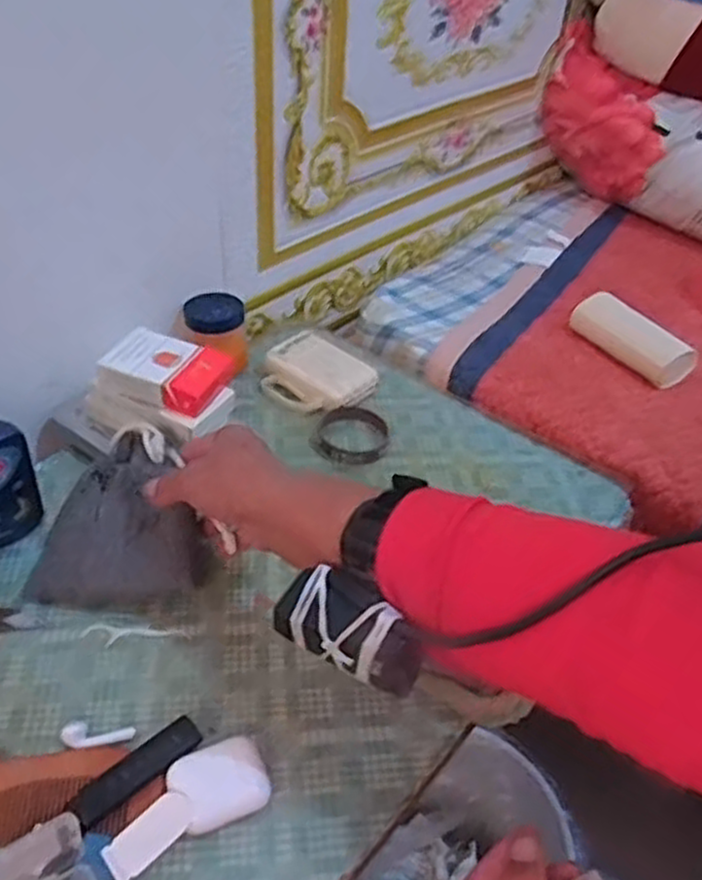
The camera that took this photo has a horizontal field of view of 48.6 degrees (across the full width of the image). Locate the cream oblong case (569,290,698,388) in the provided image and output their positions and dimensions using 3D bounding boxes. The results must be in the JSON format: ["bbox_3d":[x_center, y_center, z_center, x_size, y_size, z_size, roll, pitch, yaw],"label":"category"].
[{"bbox_3d":[0.290,-0.107,0.803,0.050,0.039,0.131,-24,48,-30],"label":"cream oblong case"}]

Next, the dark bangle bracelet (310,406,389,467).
[{"bbox_3d":[0.000,-0.004,0.677,0.067,0.017,0.060,2,40,-4],"label":"dark bangle bracelet"}]

